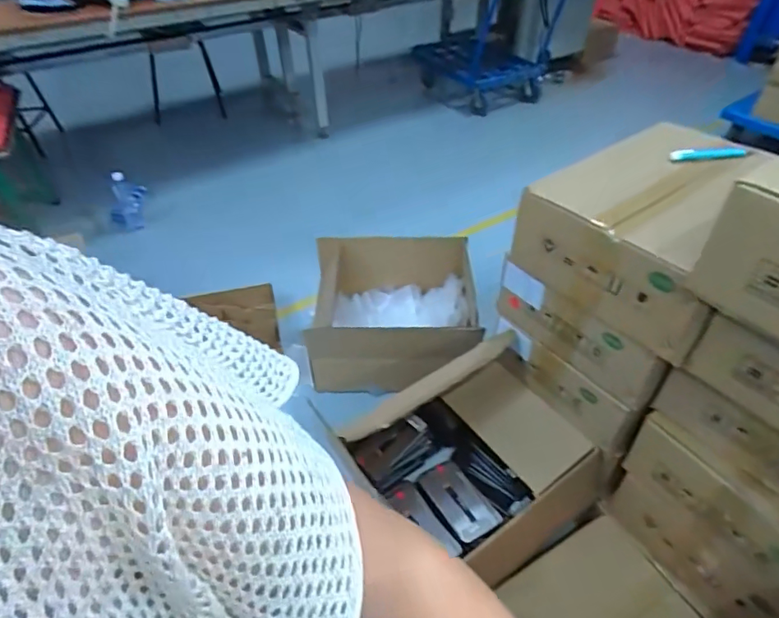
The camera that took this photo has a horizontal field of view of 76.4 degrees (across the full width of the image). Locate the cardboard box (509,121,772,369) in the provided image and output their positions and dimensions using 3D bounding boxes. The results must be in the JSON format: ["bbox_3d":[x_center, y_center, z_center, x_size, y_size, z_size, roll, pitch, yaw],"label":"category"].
[{"bbox_3d":[0.442,-0.137,0.812,0.354,0.165,0.317,-28,50,-27],"label":"cardboard box"}]

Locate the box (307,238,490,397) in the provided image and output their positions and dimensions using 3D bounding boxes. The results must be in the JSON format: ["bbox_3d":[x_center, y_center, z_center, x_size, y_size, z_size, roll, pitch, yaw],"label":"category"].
[{"bbox_3d":[0.015,0.014,1.373,0.434,0.263,0.363,4,43,4],"label":"box"}]

